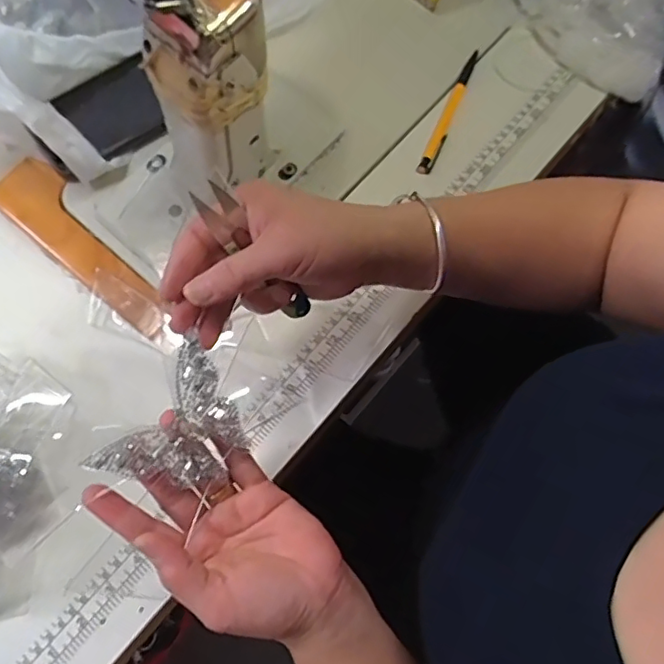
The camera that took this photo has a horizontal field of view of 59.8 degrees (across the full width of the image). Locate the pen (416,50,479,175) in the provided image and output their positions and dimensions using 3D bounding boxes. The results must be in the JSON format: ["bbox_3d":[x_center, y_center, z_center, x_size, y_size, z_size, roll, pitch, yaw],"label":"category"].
[{"bbox_3d":[0.109,-0.203,0.525,0.013,0.015,0.144,22,72,9],"label":"pen"}]

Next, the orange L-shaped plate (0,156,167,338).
[{"bbox_3d":[-0.202,-0.072,0.476,0.186,0.008,0.053,40,83,7],"label":"orange L-shaped plate"}]

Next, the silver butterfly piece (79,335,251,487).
[{"bbox_3d":[-0.081,0.056,0.319,0.064,0.014,0.080,44,68,-22],"label":"silver butterfly piece"}]

